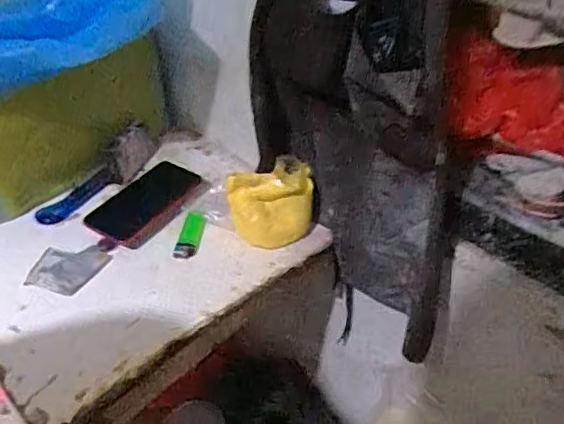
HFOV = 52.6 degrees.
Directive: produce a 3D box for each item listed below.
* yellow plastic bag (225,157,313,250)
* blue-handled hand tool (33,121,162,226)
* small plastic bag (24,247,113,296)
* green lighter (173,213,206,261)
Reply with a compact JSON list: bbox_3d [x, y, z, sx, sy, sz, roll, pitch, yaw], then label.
[{"bbox_3d":[-0.008,-0.007,0.697,0.101,0.083,0.067,-16,42,-19],"label":"yellow plastic bag"},{"bbox_3d":[-0.245,-0.046,0.779,0.049,0.050,0.195,32,68,33],"label":"blue-handled hand tool"},{"bbox_3d":[-0.250,0.066,0.668,0.072,0.014,0.070,8,40,9],"label":"small plastic bag"},{"bbox_3d":[-0.113,0.028,0.705,0.030,0.015,0.068,7,54,8],"label":"green lighter"}]

